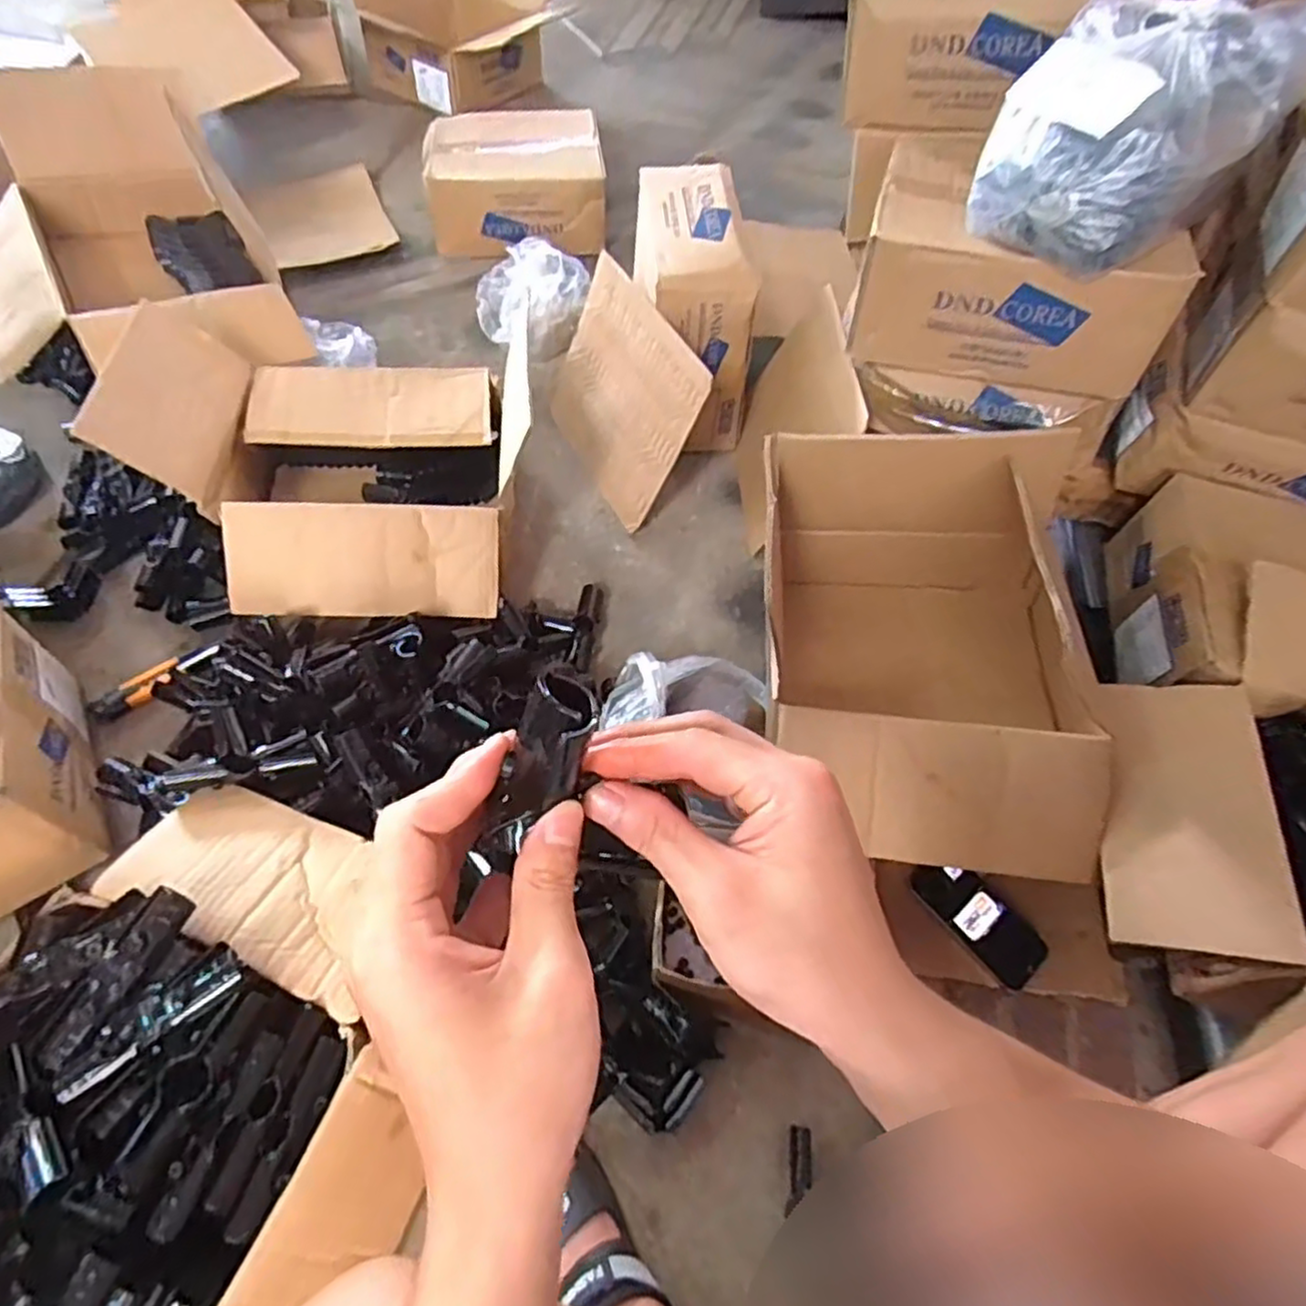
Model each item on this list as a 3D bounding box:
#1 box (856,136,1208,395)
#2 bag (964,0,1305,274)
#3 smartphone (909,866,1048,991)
[{"bbox_3d":[0.429,-0.475,0.874,0.322,0.147,0.300,17,58,6],"label":"box"},{"bbox_3d":[0.463,-0.518,0.720,0.228,0.162,0.217,-38,68,-24],"label":"bag"},{"bbox_3d":[0.348,0.279,0.770,0.071,0.013,0.146,-36,67,-23],"label":"smartphone"}]

